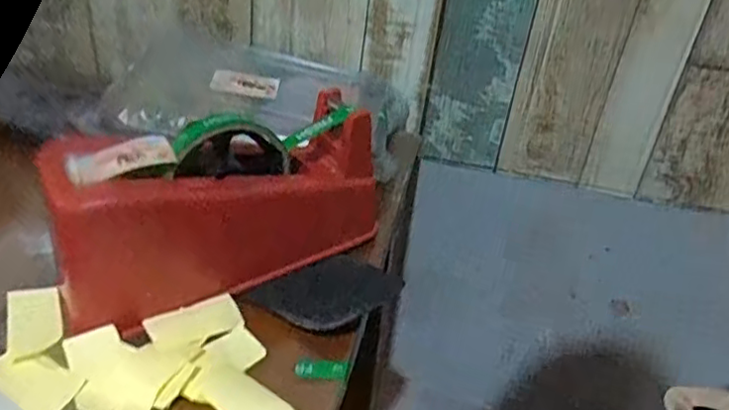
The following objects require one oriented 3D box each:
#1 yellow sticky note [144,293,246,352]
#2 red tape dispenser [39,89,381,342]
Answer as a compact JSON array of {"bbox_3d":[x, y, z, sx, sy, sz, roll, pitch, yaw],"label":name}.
[{"bbox_3d":[-0.102,0.071,0.396,0.054,0.007,0.028,-16,42,-29],"label":"yellow sticky note"},{"bbox_3d":[-0.093,-0.005,0.413,0.196,0.103,0.082,-23,46,-35],"label":"red tape dispenser"}]

